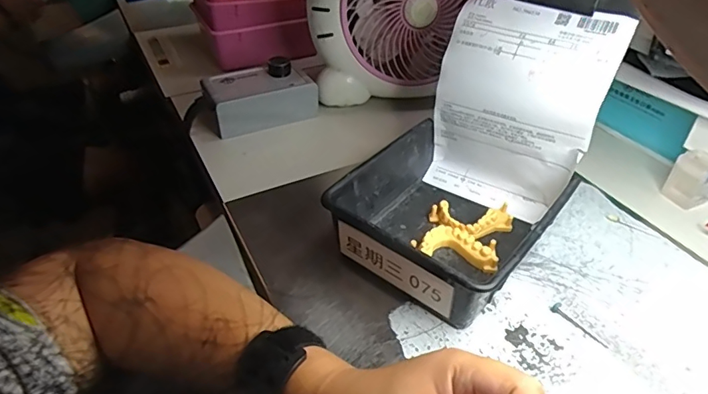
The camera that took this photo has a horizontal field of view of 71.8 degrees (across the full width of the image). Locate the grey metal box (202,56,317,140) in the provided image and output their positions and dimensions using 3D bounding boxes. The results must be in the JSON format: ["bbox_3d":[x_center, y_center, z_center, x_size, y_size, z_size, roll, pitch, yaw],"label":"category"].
[{"bbox_3d":[-0.120,-0.129,0.625,0.134,0.062,0.060,-19,43,-22],"label":"grey metal box"}]

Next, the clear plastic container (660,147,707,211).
[{"bbox_3d":[0.355,-0.020,0.512,0.038,0.048,0.039,-24,45,-27],"label":"clear plastic container"}]

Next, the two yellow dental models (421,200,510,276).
[{"bbox_3d":[0.107,0.032,0.459,0.074,0.019,0.089,13,41,15],"label":"two yellow dental models"}]

